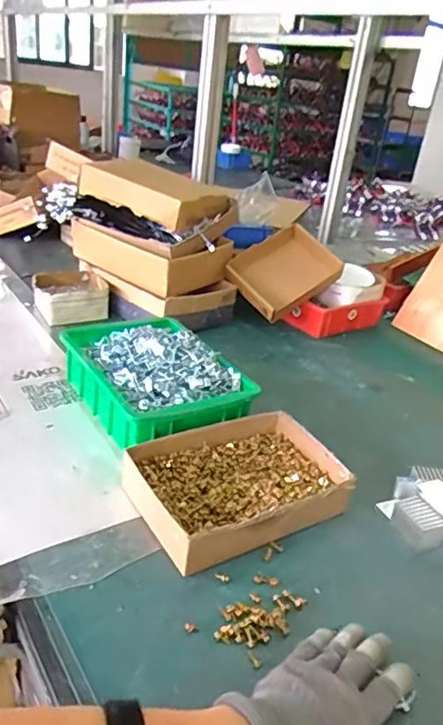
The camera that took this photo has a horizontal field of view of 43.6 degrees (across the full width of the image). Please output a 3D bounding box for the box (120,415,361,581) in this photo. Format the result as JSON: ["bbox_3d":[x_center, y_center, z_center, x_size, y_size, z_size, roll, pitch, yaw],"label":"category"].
[{"bbox_3d":[0.014,0.127,0.580,0.217,0.052,0.147,-11,34,-31],"label":"box"}]

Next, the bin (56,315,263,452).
[{"bbox_3d":[-0.088,0.023,0.717,0.175,0.082,0.249,-12,34,-31],"label":"bin"}]

